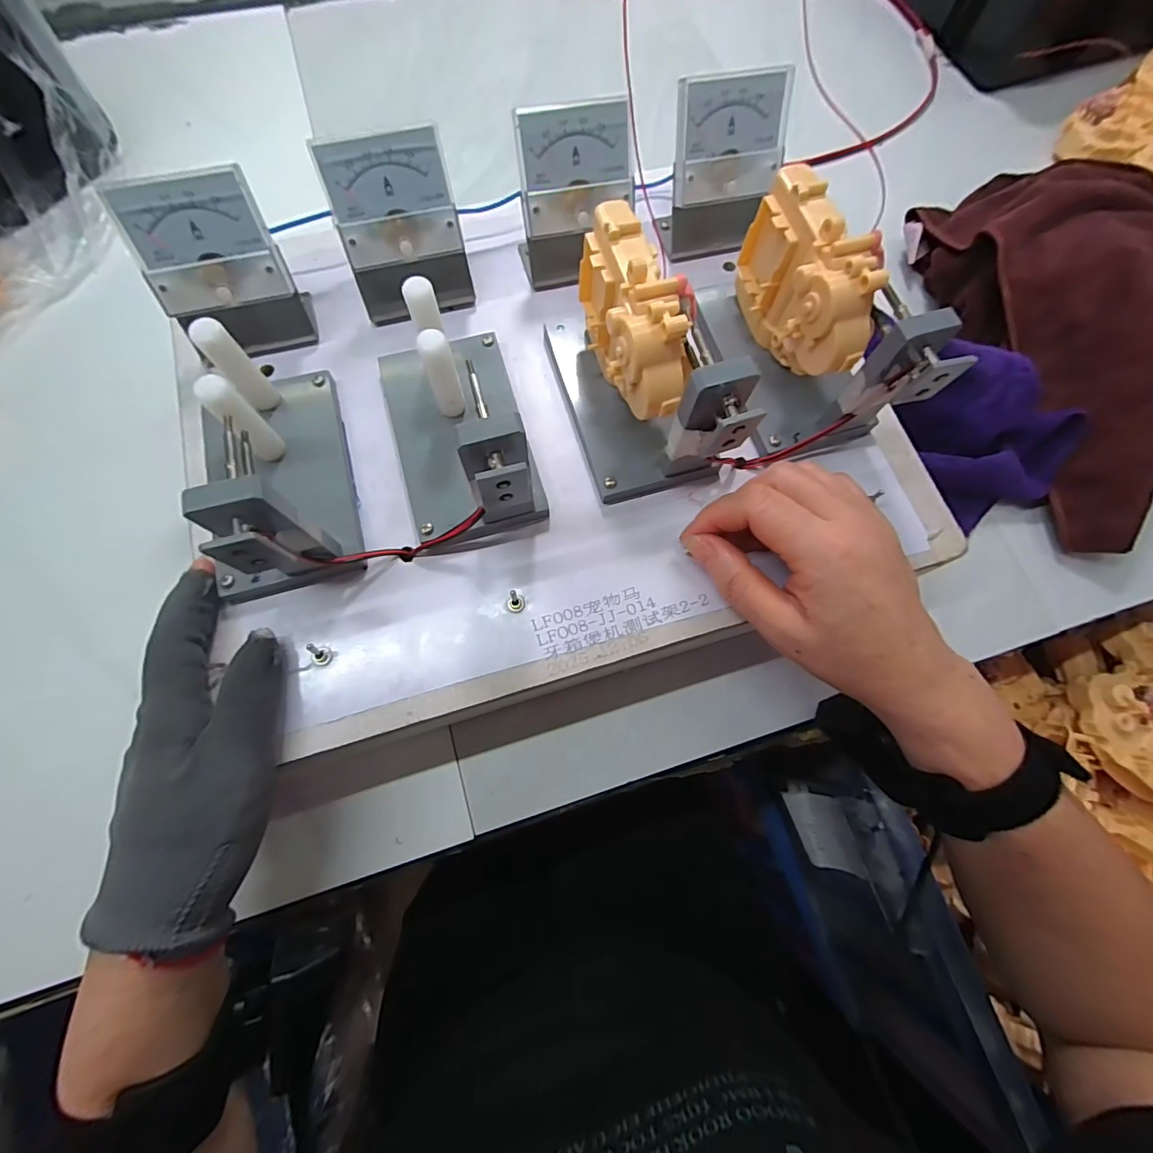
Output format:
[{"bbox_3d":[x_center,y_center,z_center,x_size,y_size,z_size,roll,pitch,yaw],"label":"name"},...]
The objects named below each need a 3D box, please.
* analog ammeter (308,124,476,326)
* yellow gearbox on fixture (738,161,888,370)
[{"bbox_3d":[-0.096,-0.189,0.275,0.065,0.071,0.042,-15,74,-6],"label":"analog ammeter"},{"bbox_3d":[0.119,-0.147,0.259,0.034,0.070,0.093,-12,73,-5],"label":"yellow gearbox on fixture"}]

